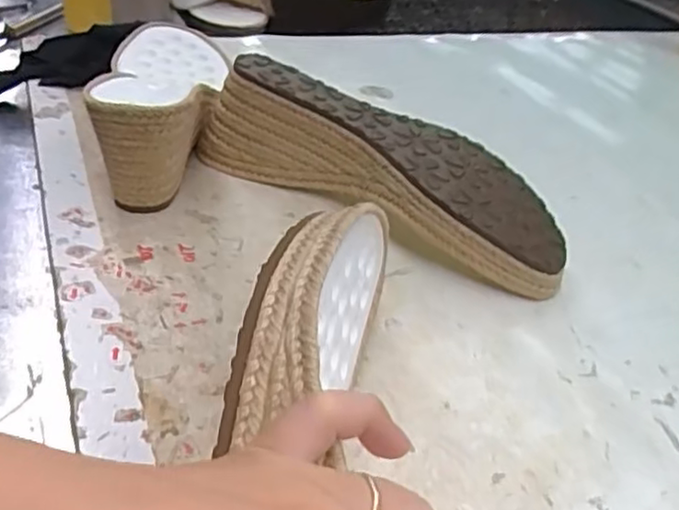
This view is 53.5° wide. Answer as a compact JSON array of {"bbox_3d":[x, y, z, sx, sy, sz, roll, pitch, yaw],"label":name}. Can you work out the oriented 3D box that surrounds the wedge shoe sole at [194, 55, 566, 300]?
[{"bbox_3d":[0.028,-0.058,0.426,0.242,0.076,0.081,22,39,21],"label":"wedge shoe sole"}]

